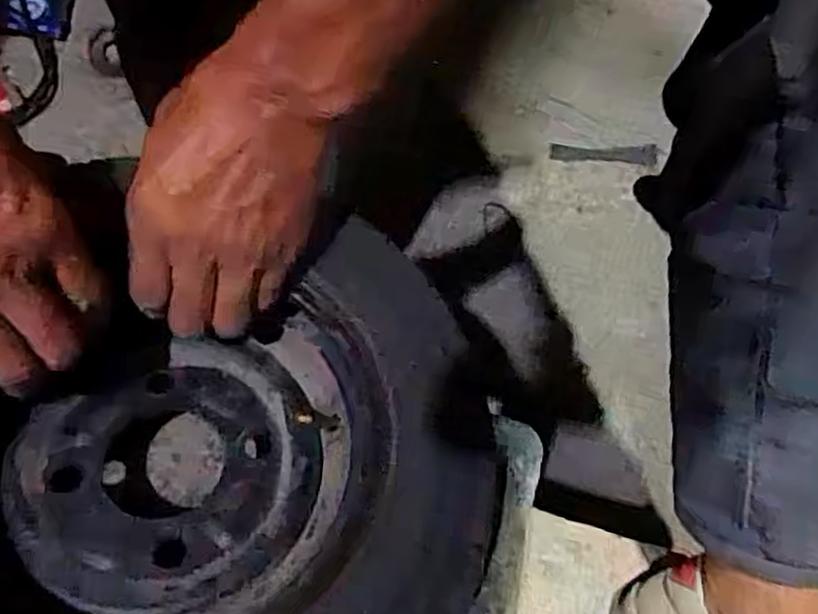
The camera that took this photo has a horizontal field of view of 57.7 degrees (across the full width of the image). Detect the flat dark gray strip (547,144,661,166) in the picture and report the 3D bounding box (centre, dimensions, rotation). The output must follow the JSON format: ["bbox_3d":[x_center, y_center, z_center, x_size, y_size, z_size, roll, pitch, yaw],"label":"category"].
[{"bbox_3d":[0.309,-0.244,1.192,0.170,0.014,0.042,7,51,25],"label":"flat dark gray strip"}]

